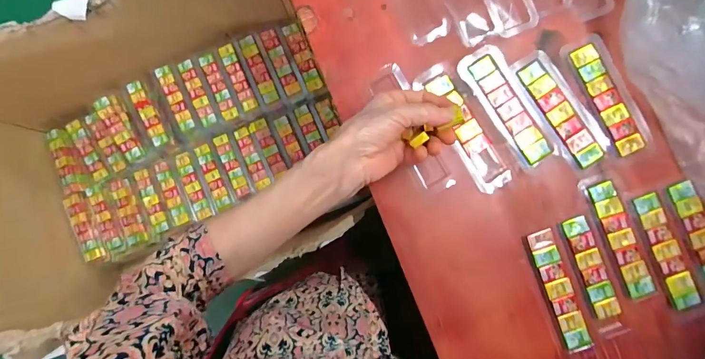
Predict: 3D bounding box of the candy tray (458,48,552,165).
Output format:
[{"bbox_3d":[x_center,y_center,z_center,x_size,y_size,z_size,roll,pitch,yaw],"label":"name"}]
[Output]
[{"bbox_3d":[0.162,-0.078,0.388,0.041,0.012,0.131,-32,90,-3],"label":"candy tray"}]

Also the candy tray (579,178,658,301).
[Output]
[{"bbox_3d":[0.272,0.059,0.382,0.030,0.007,0.128,-21,89,-3],"label":"candy tray"}]

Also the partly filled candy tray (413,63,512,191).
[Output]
[{"bbox_3d":[0.114,-0.052,0.386,0.039,0.008,0.140,-29,88,-3],"label":"partly filled candy tray"}]

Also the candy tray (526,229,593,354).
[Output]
[{"bbox_3d":[0.208,0.112,0.379,0.025,0.012,0.121,-18,89,-3],"label":"candy tray"}]

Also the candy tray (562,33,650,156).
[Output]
[{"bbox_3d":[0.260,-0.084,0.382,0.045,0.012,0.129,-25,89,-3],"label":"candy tray"}]

